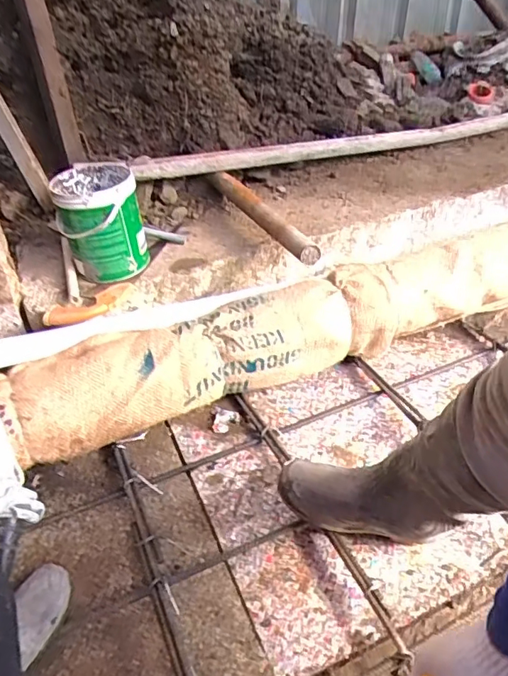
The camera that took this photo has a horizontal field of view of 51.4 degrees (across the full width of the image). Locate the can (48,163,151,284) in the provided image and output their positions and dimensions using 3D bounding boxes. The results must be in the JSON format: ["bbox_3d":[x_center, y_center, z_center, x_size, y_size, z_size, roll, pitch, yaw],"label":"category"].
[{"bbox_3d":[-0.326,-0.249,1.137,0.167,0.202,0.180,-15,41,-14],"label":"can"}]

